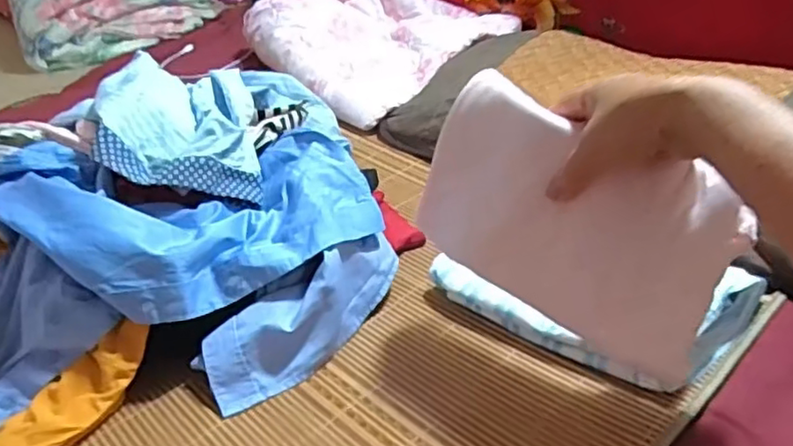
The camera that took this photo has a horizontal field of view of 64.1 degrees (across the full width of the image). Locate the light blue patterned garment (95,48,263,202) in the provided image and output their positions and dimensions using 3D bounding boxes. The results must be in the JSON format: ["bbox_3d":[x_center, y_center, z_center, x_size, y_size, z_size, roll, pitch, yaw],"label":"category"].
[{"bbox_3d":[-0.248,-0.112,0.718,0.164,0.099,0.246,-12,35,-10],"label":"light blue patterned garment"}]

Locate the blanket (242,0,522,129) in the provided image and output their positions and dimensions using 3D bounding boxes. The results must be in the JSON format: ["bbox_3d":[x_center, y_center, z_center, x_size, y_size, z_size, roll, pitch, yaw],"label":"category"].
[{"bbox_3d":[-0.047,-0.355,1.174,0.358,0.122,0.430,-23,39,-24],"label":"blanket"}]

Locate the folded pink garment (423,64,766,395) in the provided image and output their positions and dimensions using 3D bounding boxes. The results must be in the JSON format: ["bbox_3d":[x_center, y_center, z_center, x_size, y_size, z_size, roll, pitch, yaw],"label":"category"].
[{"bbox_3d":[0.130,-0.010,0.488,0.099,0.141,0.231,-31,43,-33],"label":"folded pink garment"}]

